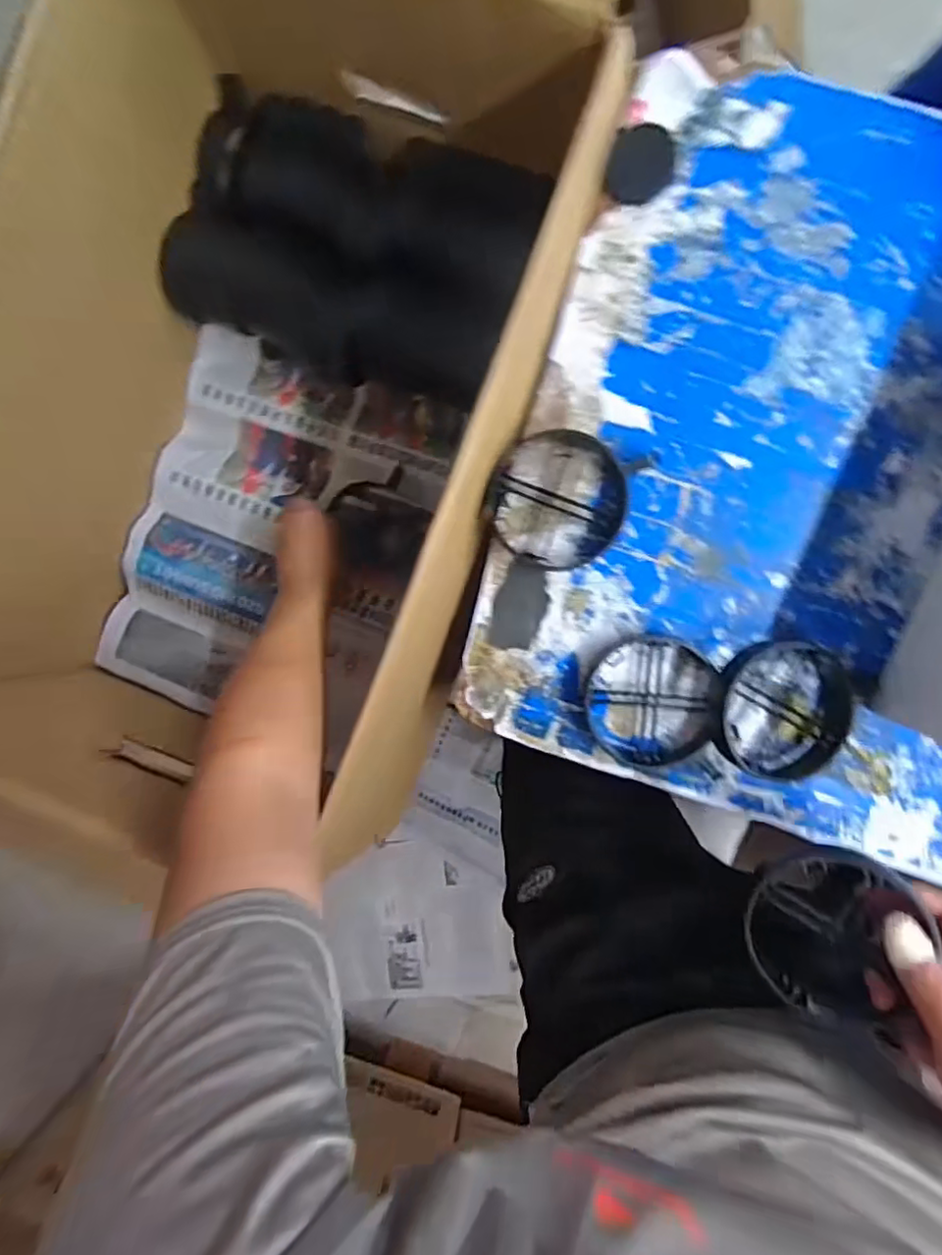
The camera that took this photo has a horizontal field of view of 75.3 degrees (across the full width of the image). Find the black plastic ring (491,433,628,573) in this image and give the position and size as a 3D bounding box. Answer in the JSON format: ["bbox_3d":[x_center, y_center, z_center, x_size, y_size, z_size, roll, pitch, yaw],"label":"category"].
[{"bbox_3d":[0.065,-0.095,0.455,0.100,0.014,0.101,0,95,5],"label":"black plastic ring"}]

